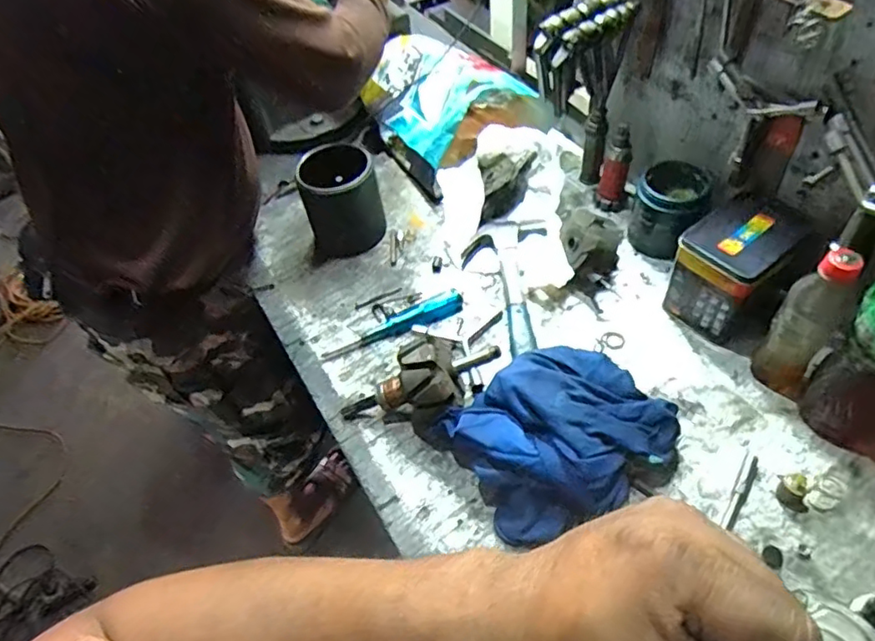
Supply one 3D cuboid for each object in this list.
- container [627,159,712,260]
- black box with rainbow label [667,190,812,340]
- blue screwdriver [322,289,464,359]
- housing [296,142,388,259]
[{"bbox_3d":[0.311,-0.142,0.804,0.086,0.107,0.083,29,60,25],"label":"container"},{"bbox_3d":[0.357,-0.063,0.709,0.128,0.123,0.101,-33,56,-18],"label":"black box with rainbow label"},{"bbox_3d":[-0.057,0.002,0.769,0.192,0.029,0.026,-18,53,-9],"label":"blue screwdriver"},{"bbox_3d":[-0.140,-0.181,0.877,0.113,0.120,0.127,-14,52,-6],"label":"housing"}]

